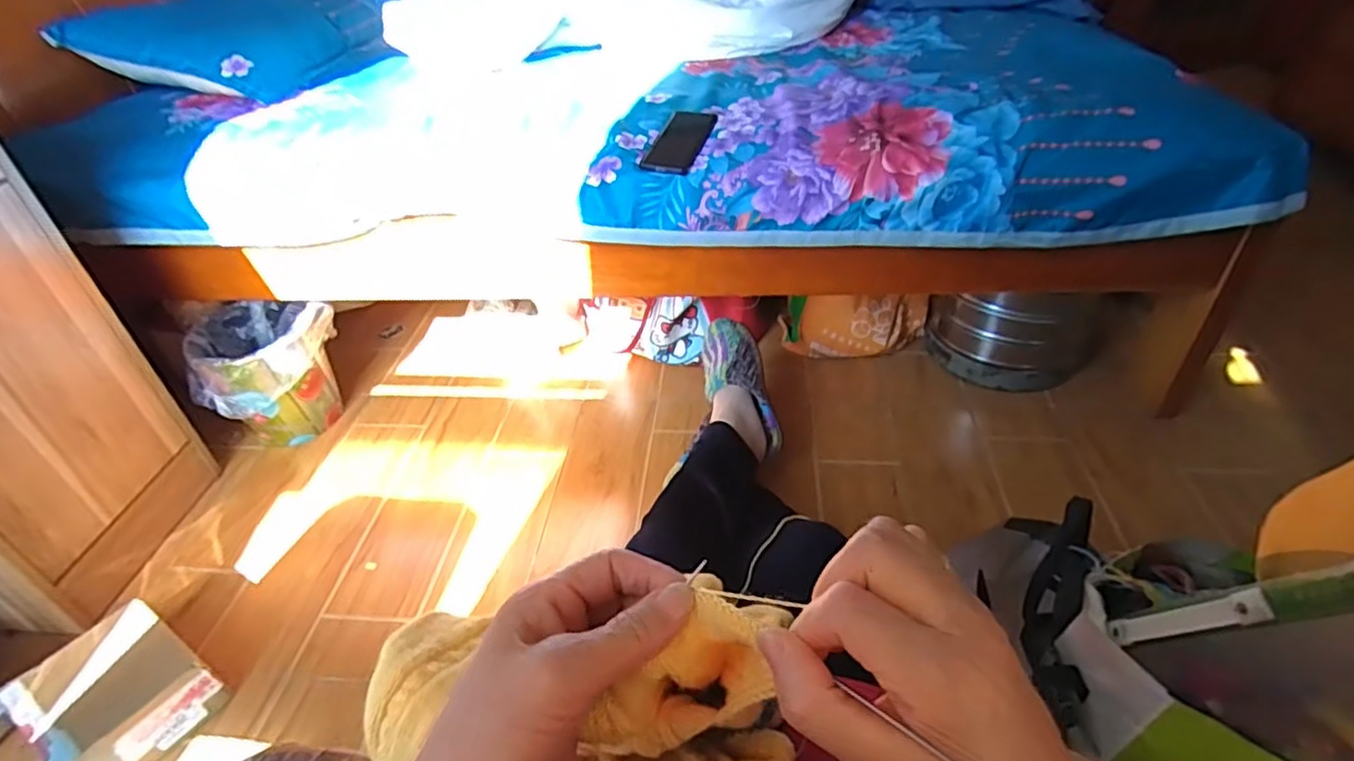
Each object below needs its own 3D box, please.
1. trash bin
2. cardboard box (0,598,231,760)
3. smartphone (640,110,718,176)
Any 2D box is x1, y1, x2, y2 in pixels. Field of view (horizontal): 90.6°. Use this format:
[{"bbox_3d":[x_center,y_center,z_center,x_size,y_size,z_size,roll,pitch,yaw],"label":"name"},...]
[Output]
[{"bbox_3d":[-0.795,-0.018,1.334,0.256,0.223,0.246,-19,42,-18],"label":"trash bin"},{"bbox_3d":[-0.732,0.418,0.879,0.180,0.104,0.172,22,46,28],"label":"cardboard box"},{"bbox_3d":[0.008,-0.386,1.071,0.081,0.008,0.184,11,51,14],"label":"smartphone"}]

